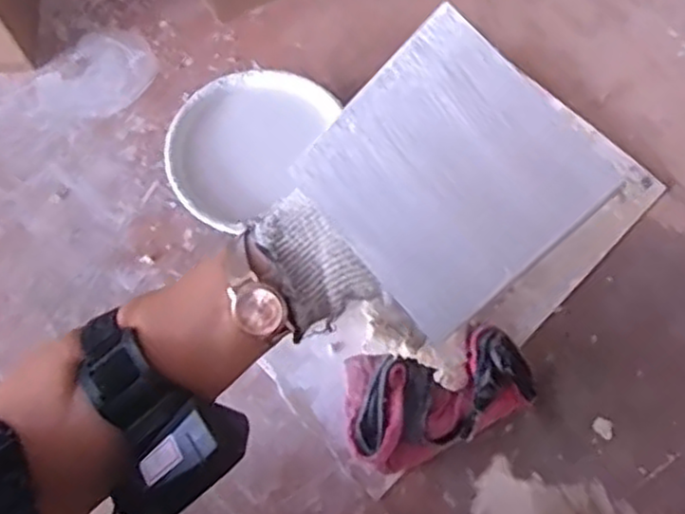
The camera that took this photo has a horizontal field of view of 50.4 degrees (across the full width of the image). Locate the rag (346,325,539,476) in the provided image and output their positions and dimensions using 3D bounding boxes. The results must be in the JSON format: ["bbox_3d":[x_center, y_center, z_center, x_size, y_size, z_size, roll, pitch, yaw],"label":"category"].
[{"bbox_3d":[0.084,0.119,0.619,0.166,0.039,0.097,-12,68,-4],"label":"rag"}]

